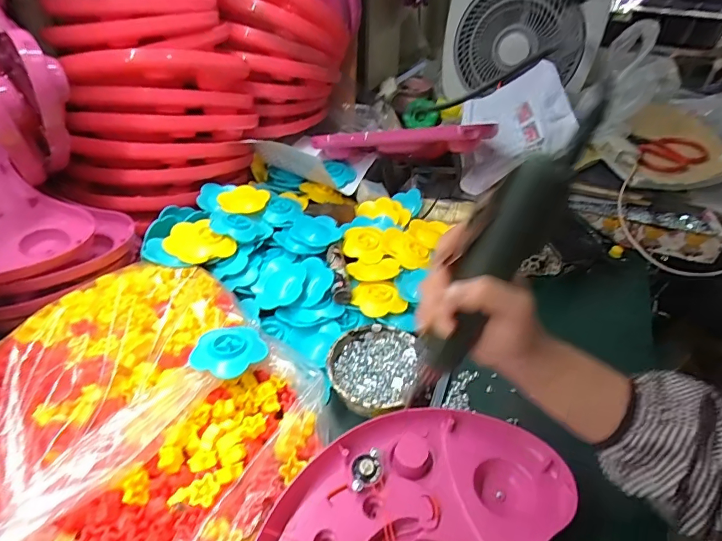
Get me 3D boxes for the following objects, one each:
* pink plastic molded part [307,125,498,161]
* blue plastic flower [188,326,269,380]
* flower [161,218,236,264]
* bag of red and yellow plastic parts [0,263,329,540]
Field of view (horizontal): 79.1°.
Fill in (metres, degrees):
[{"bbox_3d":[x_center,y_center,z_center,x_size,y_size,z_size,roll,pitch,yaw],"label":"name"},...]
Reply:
[{"bbox_3d":[0.070,-0.220,0.760,0.300,0.105,0.044,6,78,29],"label":"pink plastic molded part"},{"bbox_3d":[-0.144,0.086,0.482,0.074,0.010,0.071,5,35,-4],"label":"blue plastic flower"},{"bbox_3d":[-0.231,-0.040,0.612,0.081,0.022,0.076,27,46,29],"label":"flower"},{"bbox_3d":[-0.220,0.135,0.443,0.353,0.074,0.310,27,46,29],"label":"bag of red and yellow plastic parts"}]

